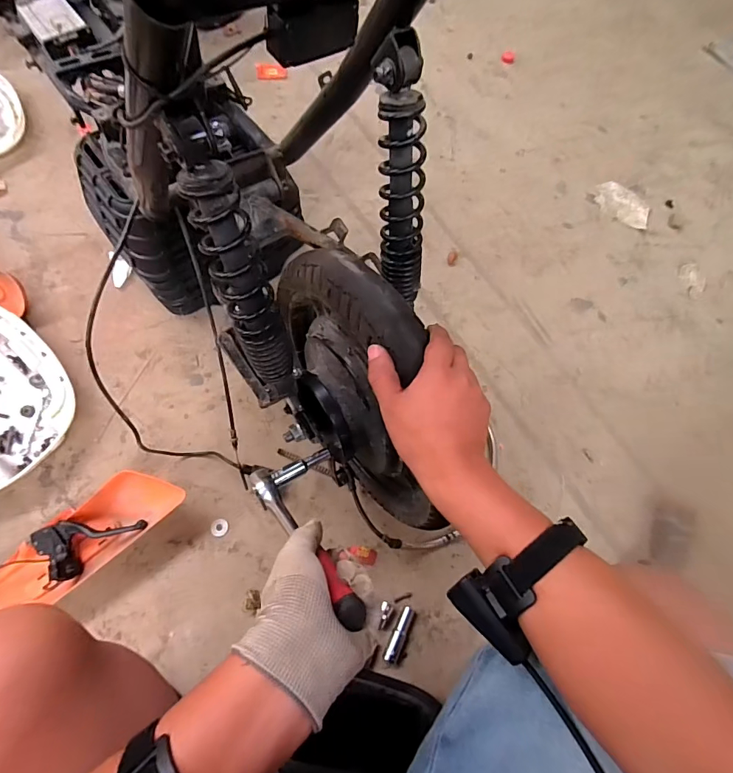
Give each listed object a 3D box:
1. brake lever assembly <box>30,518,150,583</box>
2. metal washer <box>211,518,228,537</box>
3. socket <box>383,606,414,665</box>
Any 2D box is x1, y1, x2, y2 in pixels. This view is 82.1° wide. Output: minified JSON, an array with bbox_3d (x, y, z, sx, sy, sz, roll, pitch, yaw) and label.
[{"bbox_3d":[-0.429,0.254,0.654,0.162,0.055,0.082,0,70,-4],"label":"brake lever assembly"},{"bbox_3d":[-0.244,0.234,0.697,0.029,0.004,0.028,1,68,-2],"label":"metal washer"},{"bbox_3d":[0.051,0.385,0.653,0.023,0.013,0.083,25,70,5],"label":"socket"}]

